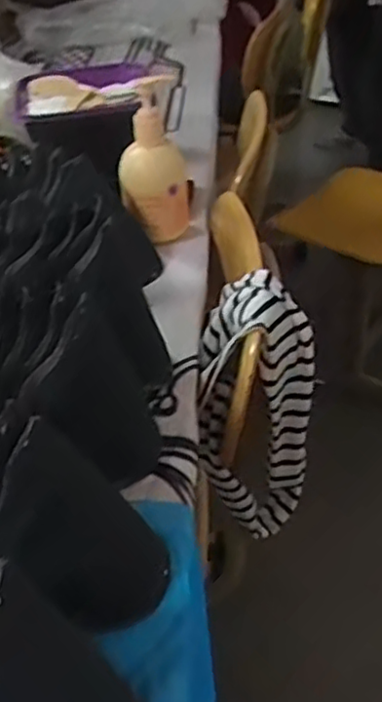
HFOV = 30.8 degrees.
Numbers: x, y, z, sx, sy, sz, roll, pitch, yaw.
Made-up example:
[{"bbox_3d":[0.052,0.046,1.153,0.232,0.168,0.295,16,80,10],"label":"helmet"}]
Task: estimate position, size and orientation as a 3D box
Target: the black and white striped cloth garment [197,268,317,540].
[{"bbox_3d":[0.065,0.070,0.688,0.105,0.300,0.068,-1,39,4],"label":"black and white striped cloth garment"}]

